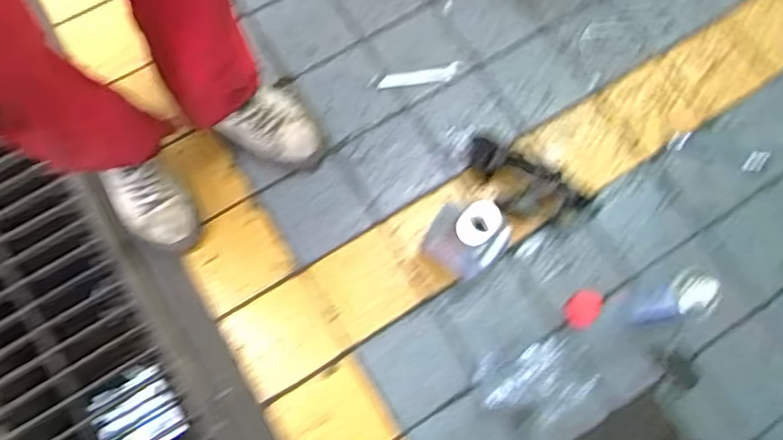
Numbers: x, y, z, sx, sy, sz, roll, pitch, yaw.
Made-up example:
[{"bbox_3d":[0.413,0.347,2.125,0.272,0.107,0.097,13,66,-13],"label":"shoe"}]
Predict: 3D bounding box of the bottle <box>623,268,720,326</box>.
[{"bbox_3d":[0.426,0.120,0.900,0.077,0.185,0.070,-5,77,-2],"label":"bottle"}]

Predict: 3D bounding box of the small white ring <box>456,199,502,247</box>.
[{"bbox_3d":[0.116,0.004,0.783,0.051,0.019,0.065,44,77,8],"label":"small white ring"}]

